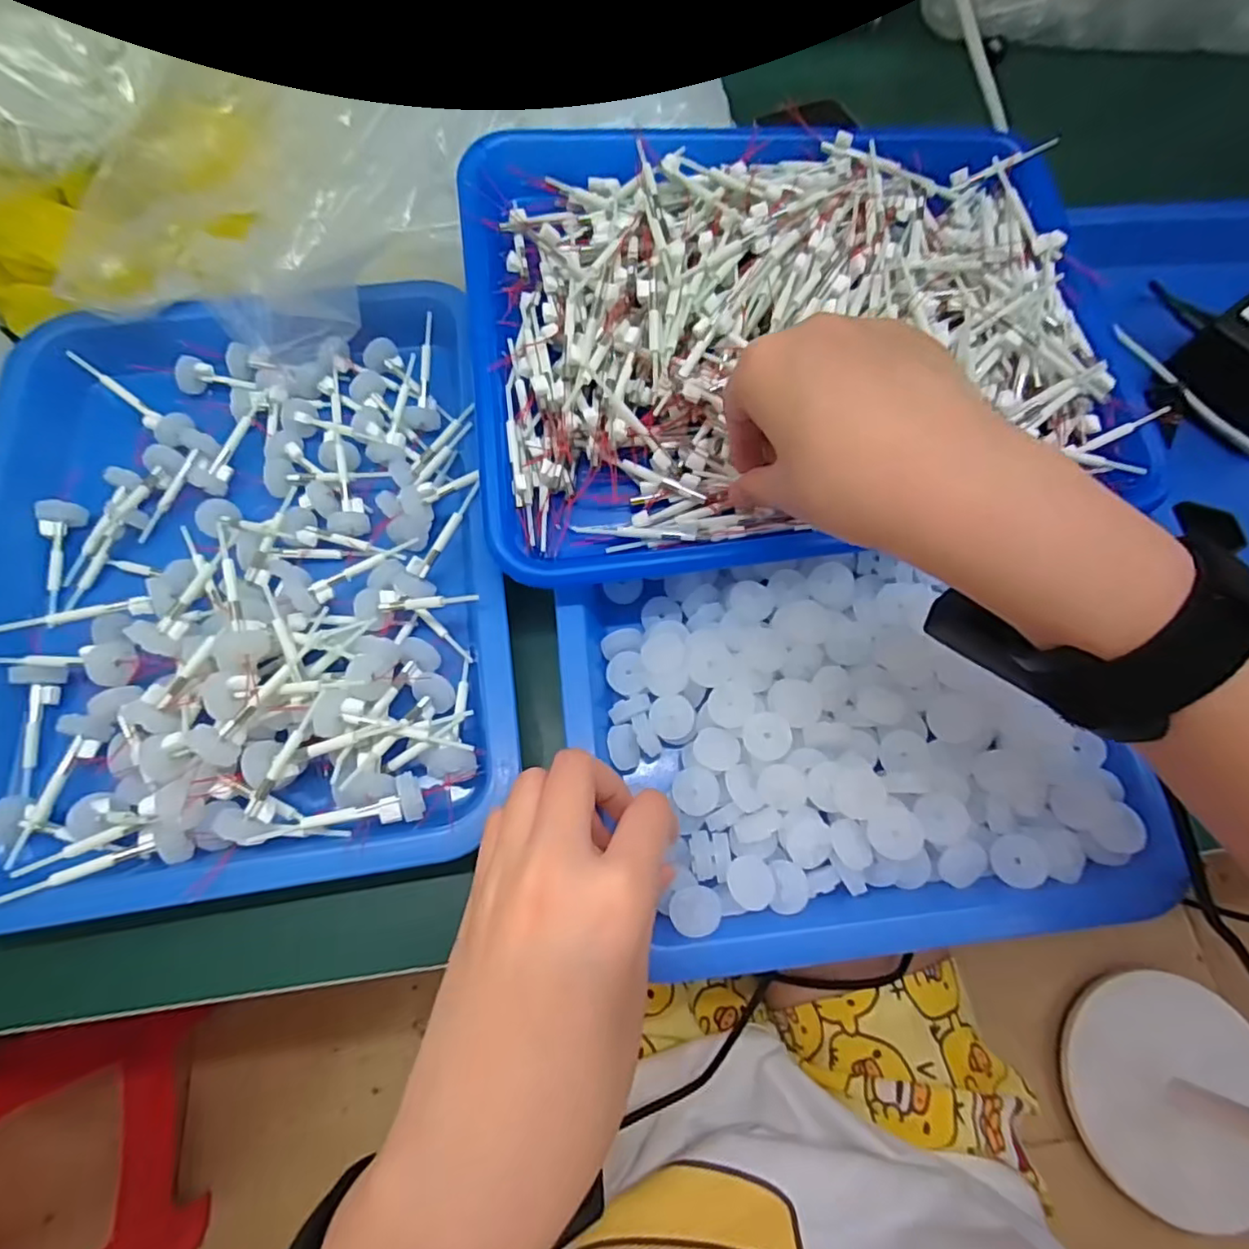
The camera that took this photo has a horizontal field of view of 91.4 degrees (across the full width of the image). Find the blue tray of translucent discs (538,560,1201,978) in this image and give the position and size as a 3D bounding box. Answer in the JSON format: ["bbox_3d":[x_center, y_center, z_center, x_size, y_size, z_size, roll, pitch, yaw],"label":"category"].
[{"bbox_3d":[0.099,0.054,0.283,0.246,0.038,0.180,-3,70,-3],"label":"blue tray of translucent discs"}]

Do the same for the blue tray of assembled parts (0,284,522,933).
[{"bbox_3d":[-0.197,-0.032,0.308,0.253,0.043,0.315,-9,70,-6],"label":"blue tray of assembled parts"}]

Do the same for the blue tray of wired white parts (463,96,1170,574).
[{"bbox_3d":[0.084,-0.150,0.320,0.319,0.071,0.231,-9,70,-5],"label":"blue tray of wired white parts"}]

